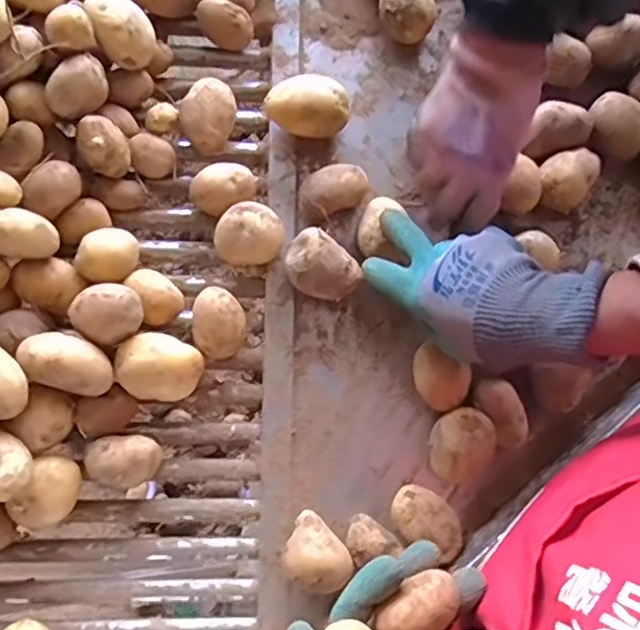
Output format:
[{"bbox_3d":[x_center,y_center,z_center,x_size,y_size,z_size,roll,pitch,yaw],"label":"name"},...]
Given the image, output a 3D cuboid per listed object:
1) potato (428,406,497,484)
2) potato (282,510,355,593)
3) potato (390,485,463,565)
[{"bbox_3d":[0.112,0.103,0.518,0.054,0.042,0.049,-35,82,-7],"label":"potato"},{"bbox_3d":[-0.003,0.183,0.497,0.054,0.046,0.040,44,82,7],"label":"potato"},{"bbox_3d":[0.084,0.162,0.509,0.063,0.038,0.039,44,82,7],"label":"potato"}]

